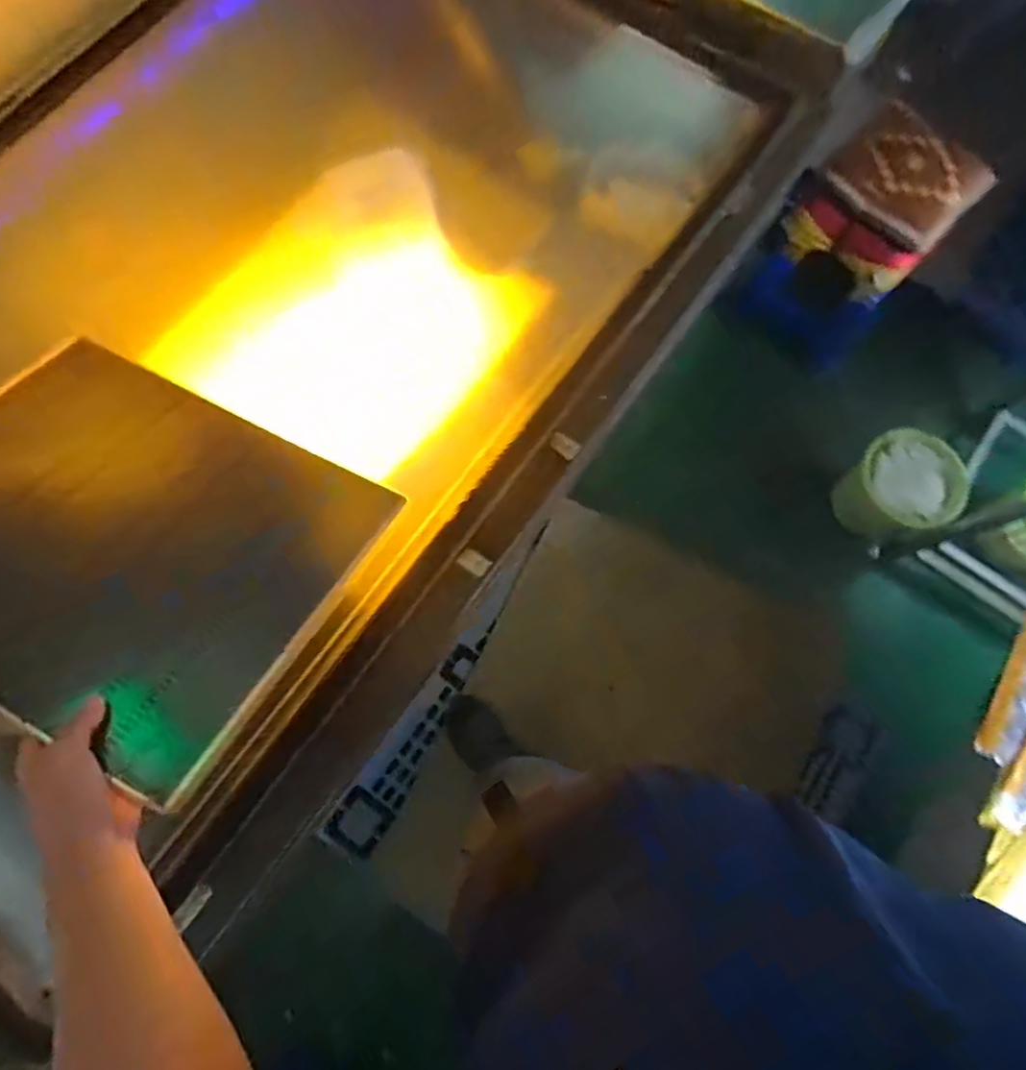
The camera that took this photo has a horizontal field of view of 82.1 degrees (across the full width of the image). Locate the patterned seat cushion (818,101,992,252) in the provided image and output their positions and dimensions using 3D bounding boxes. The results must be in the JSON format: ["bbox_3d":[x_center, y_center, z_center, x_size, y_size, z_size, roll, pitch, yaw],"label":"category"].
[{"bbox_3d":[0.957,-0.861,1.401,0.285,0.056,0.307,-39,79,4],"label":"patterned seat cushion"}]

